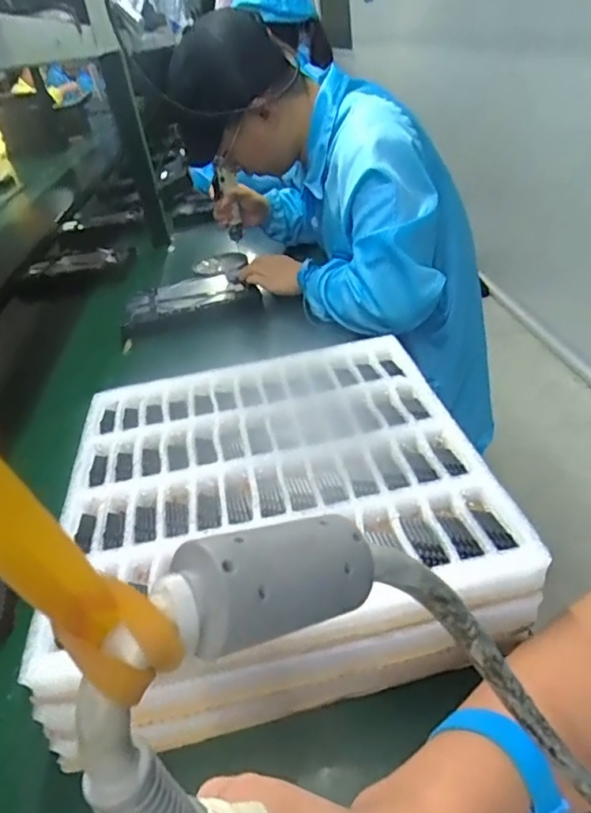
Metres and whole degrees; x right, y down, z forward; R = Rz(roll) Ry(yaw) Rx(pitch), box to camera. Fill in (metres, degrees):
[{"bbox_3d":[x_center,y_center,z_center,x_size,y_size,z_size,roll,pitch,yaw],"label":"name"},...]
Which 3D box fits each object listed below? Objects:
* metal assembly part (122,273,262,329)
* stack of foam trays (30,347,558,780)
[{"bbox_3d":[-0.182,-0.194,0.985,0.231,0.026,0.150,-7,33,0],"label":"metal assembly part"},{"bbox_3d":[-0.026,0.081,0.499,0.348,0.091,0.342,-12,35,-5],"label":"stack of foam trays"}]

